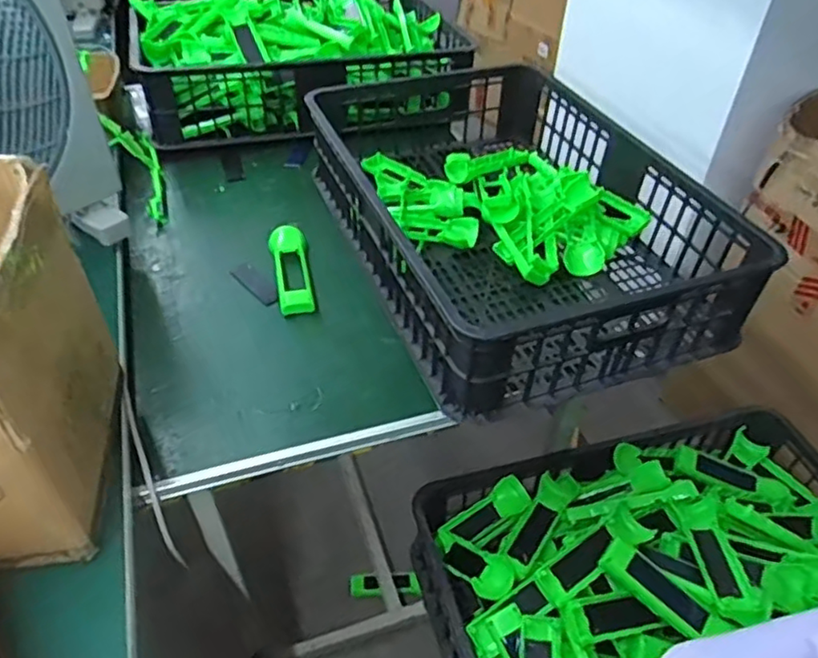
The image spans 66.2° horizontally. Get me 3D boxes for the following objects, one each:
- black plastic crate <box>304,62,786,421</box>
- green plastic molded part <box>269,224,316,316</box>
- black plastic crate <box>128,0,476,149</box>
[{"bbox_3d":[0.111,-0.194,0.886,0.400,0.143,0.671,-14,45,-17],"label":"black plastic crate"},{"bbox_3d":[-0.158,-0.085,0.837,0.048,0.018,0.184,-7,44,-9],"label":"green plastic molded part"},{"bbox_3d":[-0.206,-0.516,1.179,0.578,0.155,0.402,-16,46,-18],"label":"black plastic crate"}]

